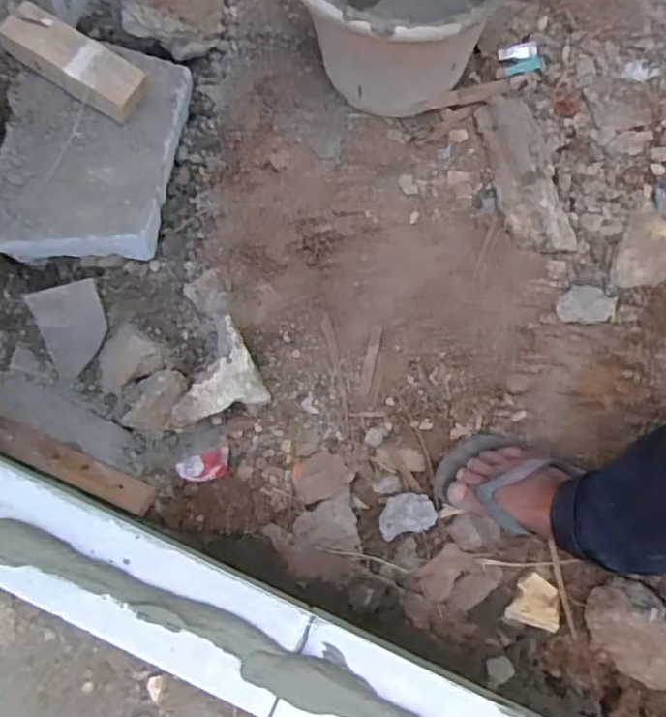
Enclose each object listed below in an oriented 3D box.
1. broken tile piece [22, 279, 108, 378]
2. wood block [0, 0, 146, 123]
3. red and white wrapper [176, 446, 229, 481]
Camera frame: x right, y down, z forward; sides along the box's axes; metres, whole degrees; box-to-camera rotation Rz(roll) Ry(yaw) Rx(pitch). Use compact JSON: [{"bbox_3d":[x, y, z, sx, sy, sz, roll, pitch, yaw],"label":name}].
[{"bbox_3d":[-0.360,-0.043,0.889,0.092,0.015,0.120,-18,107,-1],"label":"broken tile piece"},{"bbox_3d":[-0.325,-0.375,0.807,0.168,0.048,0.061,29,69,-11],"label":"wood block"},{"bbox_3d":[-0.172,0.146,0.861,0.070,0.014,0.040,-21,73,-10],"label":"red and white wrapper"}]

